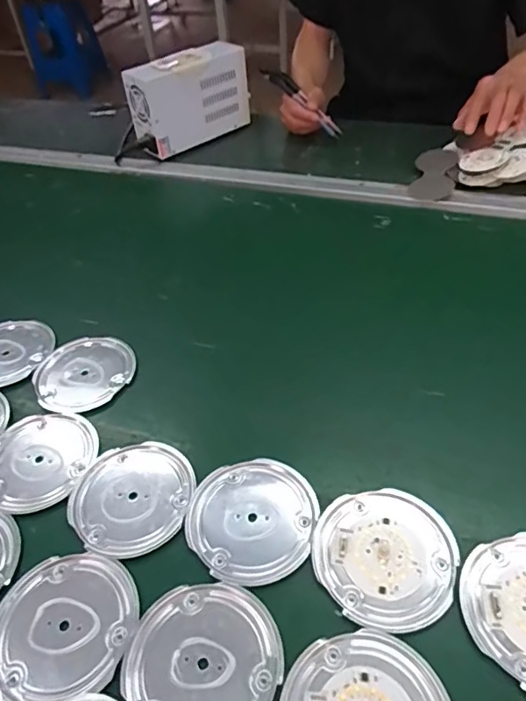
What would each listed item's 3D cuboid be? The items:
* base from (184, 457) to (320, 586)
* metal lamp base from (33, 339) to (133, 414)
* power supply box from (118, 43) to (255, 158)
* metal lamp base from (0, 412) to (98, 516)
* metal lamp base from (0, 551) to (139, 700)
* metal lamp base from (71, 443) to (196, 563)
[{"bbox_3d":[-0.010,0.135,0.416,0.105,0.008,0.099,-3,46,4],"label":"base"},{"bbox_3d":[-0.192,0.024,0.552,0.103,0.008,0.102,-29,50,-20],"label":"metal lamp base"},{"bbox_3d":[-0.123,-0.428,0.883,0.210,0.148,0.080,-33,51,-23],"label":"power supply box"},{"bbox_3d":[-0.211,0.102,0.479,0.098,0.009,0.105,-3,46,4],"label":"metal lamp base"},{"bbox_3d":[-0.145,0.200,0.371,0.103,0.004,0.100,-3,46,4],"label":"metal lamp base"},{"bbox_3d":[-0.113,0.124,0.440,0.103,0.007,0.101,-3,46,4],"label":"metal lamp base"}]

